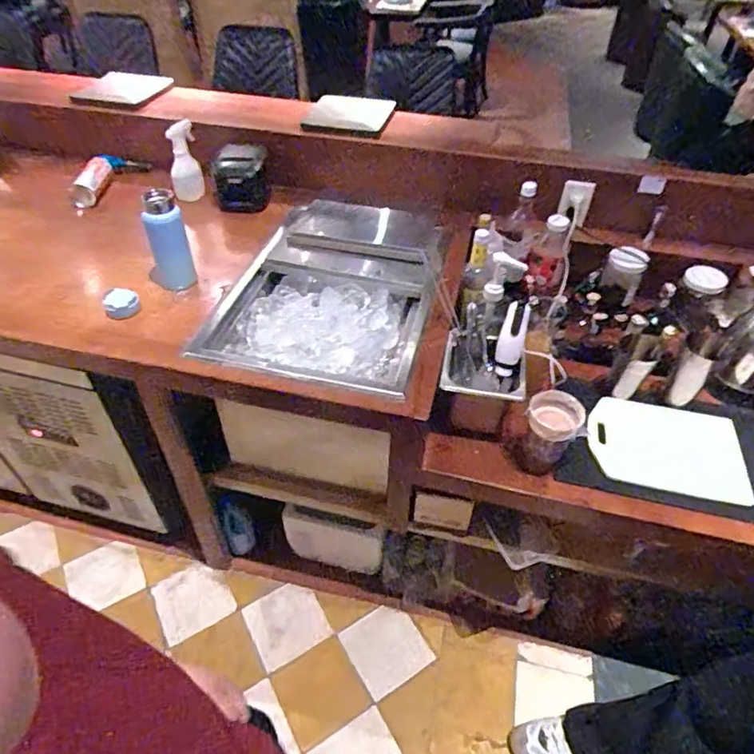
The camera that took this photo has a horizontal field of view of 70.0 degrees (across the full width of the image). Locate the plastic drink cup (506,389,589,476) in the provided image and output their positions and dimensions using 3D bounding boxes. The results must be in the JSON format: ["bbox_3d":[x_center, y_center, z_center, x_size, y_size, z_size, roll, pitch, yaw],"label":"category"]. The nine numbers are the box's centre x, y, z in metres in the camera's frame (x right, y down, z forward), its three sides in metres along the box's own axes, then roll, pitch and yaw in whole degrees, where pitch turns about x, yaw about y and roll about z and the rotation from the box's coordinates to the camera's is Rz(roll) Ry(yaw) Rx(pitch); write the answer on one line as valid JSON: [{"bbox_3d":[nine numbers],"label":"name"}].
[{"bbox_3d":[0.327,0.107,1.032,0.098,0.137,0.097,1,45,-1],"label":"plastic drink cup"}]

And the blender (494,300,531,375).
[{"bbox_3d":[0.267,-0.074,1.067,0.052,0.158,0.045,14,16,13],"label":"blender"}]

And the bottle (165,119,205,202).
[{"bbox_3d":[-0.515,-0.567,1.438,0.092,0.189,0.057,-17,48,-17],"label":"bottle"}]

